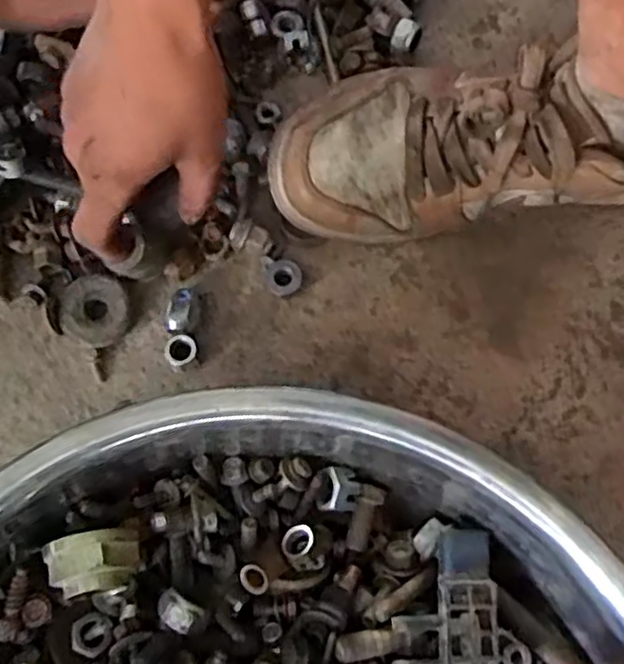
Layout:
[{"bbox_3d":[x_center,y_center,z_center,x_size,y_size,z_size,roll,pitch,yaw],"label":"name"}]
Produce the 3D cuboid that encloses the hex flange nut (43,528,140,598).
[{"bbox_3d":[-0.092,0.100,0.304,0.039,0.034,0.024,-11,73,-4],"label":"hex flange nut"}]

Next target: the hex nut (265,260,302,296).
[{"bbox_3d":[-0.017,-0.034,0.430,0.022,0.013,0.024,-19,75,-5],"label":"hex nut"}]

